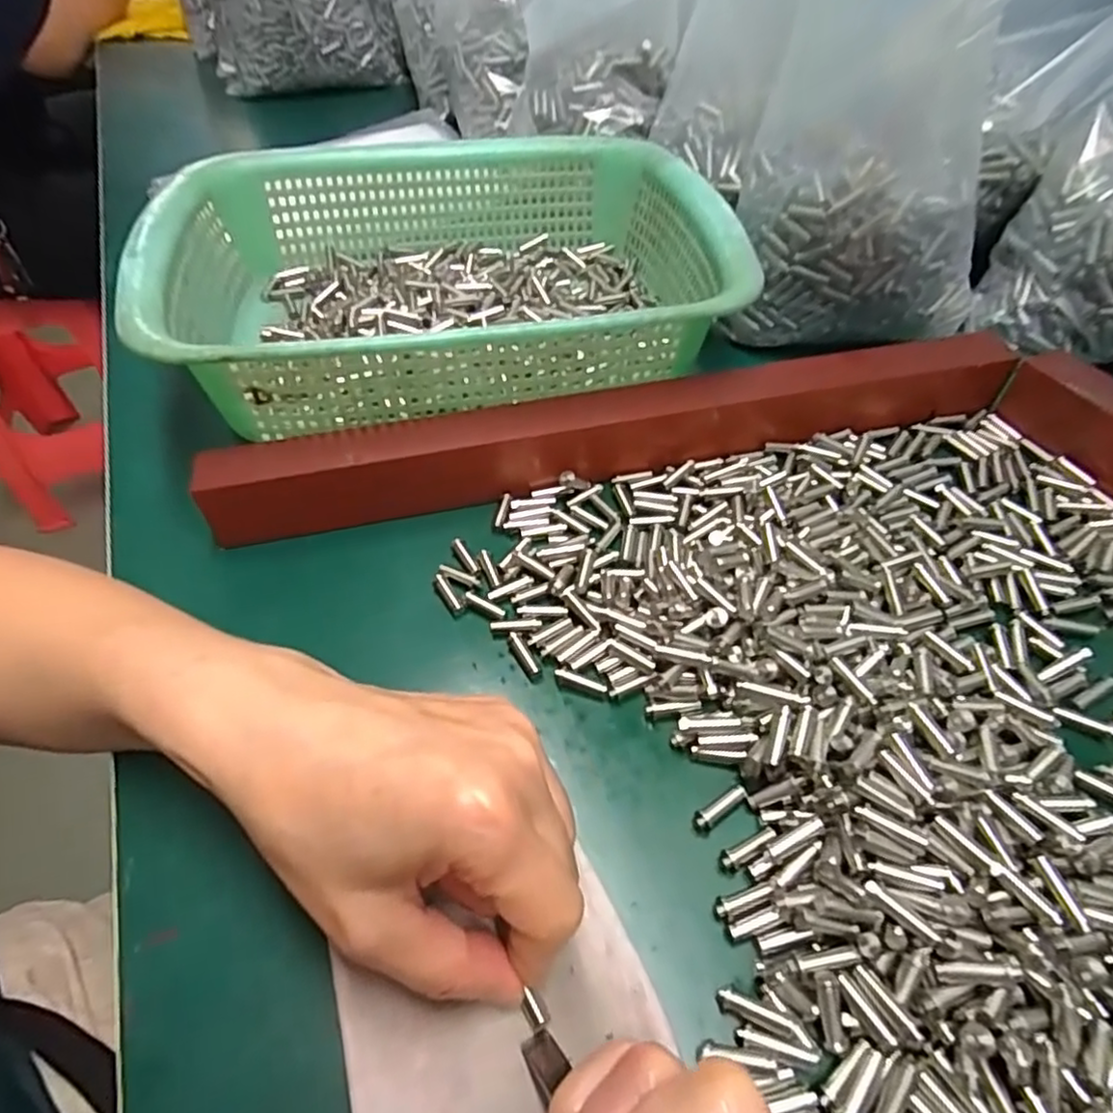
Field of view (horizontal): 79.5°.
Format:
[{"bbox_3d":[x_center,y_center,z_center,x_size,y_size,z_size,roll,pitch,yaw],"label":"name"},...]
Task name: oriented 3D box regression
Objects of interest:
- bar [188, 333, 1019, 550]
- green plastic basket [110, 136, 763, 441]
[{"bbox_3d":[0.035,-0.062,0.324,0.388,0.034,0.030,-10,52,-7],"label":"bar"},{"bbox_3d":[-0.059,-0.159,0.374,0.288,0.075,0.222,-8,52,-5],"label":"green plastic basket"}]

